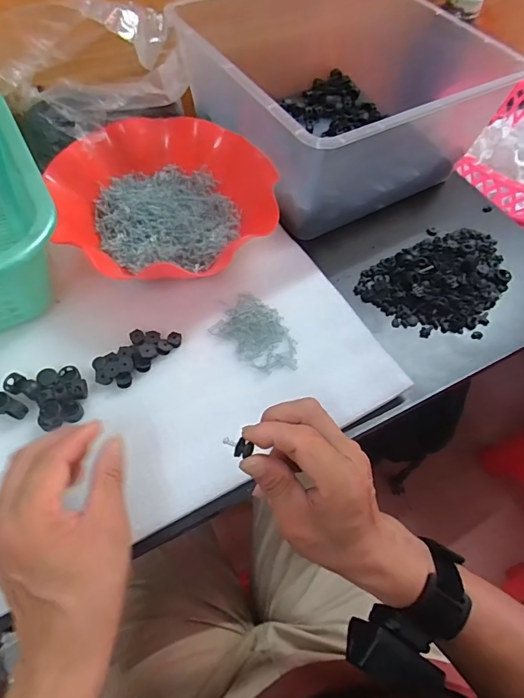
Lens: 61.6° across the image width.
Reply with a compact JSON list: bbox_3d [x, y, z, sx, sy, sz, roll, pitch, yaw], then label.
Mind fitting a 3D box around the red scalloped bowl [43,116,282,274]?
[{"bbox_3d":[-0.103,-0.152,0.453,0.190,0.059,0.205,2,59,-3],"label":"red scalloped bowl"}]

